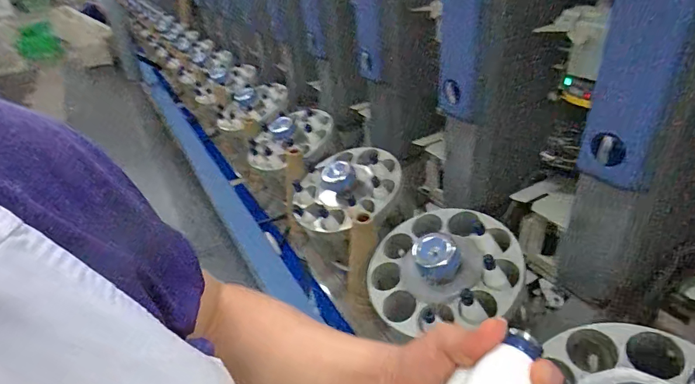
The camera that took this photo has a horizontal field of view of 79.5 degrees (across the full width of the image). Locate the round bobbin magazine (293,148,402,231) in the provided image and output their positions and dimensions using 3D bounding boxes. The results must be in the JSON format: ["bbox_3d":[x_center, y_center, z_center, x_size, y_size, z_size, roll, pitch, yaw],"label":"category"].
[{"bbox_3d":[0.001,-0.011,0.944,0.246,0.096,0.246,-16,42,15],"label":"round bobbin magazine"}]

